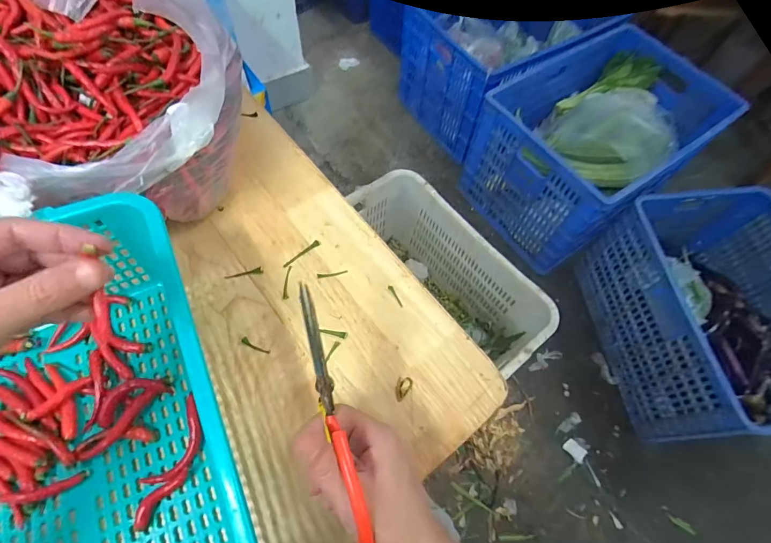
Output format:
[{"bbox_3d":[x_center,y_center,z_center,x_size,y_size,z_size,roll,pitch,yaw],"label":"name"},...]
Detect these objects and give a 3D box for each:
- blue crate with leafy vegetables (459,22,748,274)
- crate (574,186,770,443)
[{"bbox_3d":[0.687,-0.425,1.345,0.703,0.391,0.483,-33,70,-18],"label":"blue crate with leafy vegetables"},{"bbox_3d":[0.903,0.106,1.116,0.449,0.342,0.626,-5,64,-6],"label":"crate"}]

